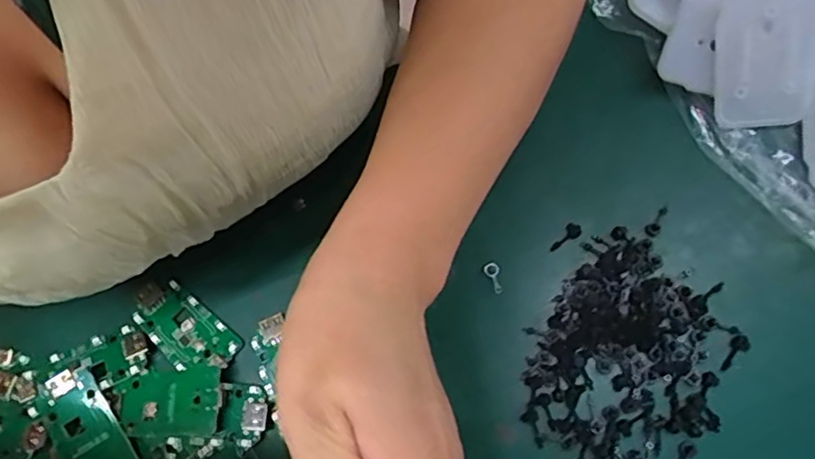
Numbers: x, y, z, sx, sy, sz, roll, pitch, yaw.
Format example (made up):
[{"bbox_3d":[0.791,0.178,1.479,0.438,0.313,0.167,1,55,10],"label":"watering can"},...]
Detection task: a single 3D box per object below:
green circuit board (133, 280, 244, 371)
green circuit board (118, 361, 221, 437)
[{"bbox_3d":[-0.118,0.052,0.302,0.061,0.006,0.031,37,84,17],"label":"green circuit board"},{"bbox_3d":[-0.118,0.085,0.286,0.052,0.004,0.032,-8,65,11],"label":"green circuit board"}]

